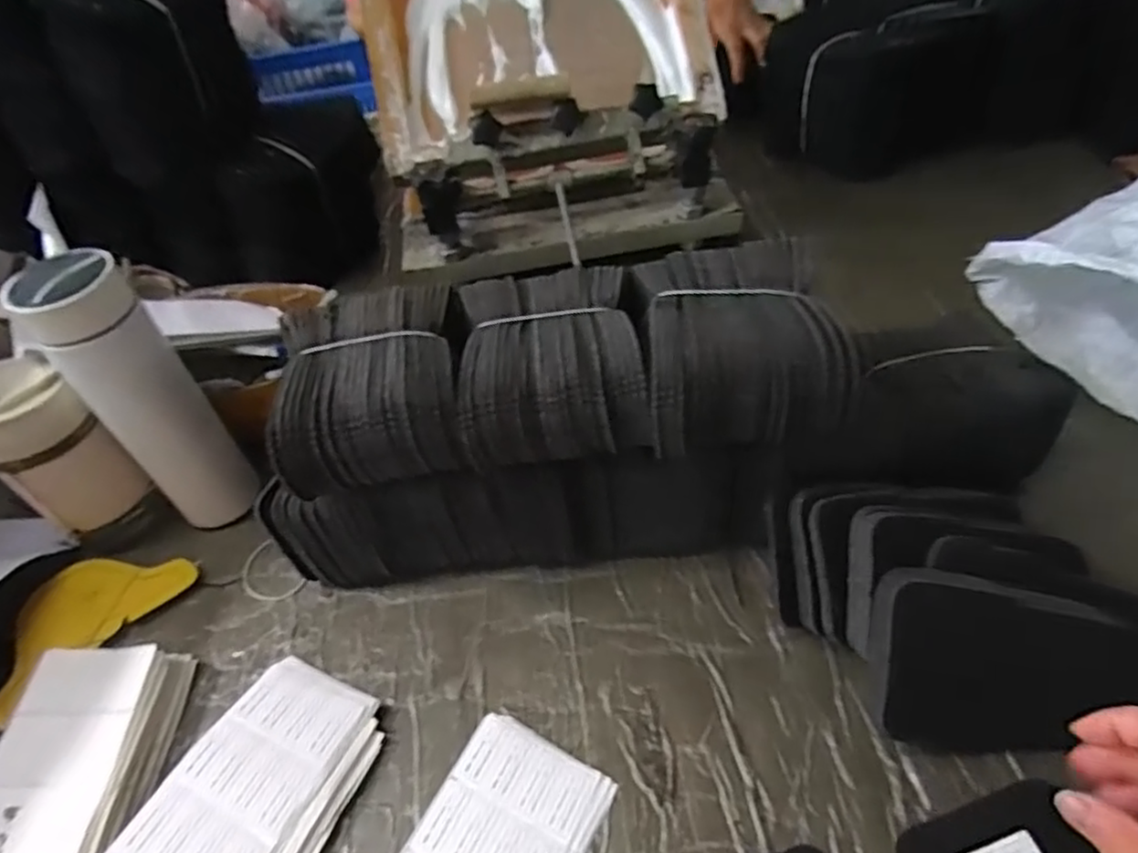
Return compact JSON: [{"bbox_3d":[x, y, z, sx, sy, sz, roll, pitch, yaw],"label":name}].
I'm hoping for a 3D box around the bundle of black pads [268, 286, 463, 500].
[{"bbox_3d":[-0.126,-0.027,0.453,0.115,0.059,0.127,-9,48,-1],"label":"bundle of black pads"}]

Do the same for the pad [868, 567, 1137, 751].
[{"bbox_3d":[0.249,0.131,0.385,0.152,0.028,0.092,1,88,-1],"label":"pad"}]

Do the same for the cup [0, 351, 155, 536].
[{"bbox_3d":[-0.387,0.022,0.517,0.067,0.152,0.068,-3,48,4],"label":"cup"}]

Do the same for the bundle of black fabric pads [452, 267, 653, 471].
[{"bbox_3d":[-0.011,-0.040,0.452,0.112,0.066,0.127,-5,48,2],"label":"bundle of black fabric pads"}]

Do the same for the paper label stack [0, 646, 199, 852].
[{"bbox_3d":[-0.313,0.254,0.385,0.098,0.032,0.260,-3,48,4],"label":"paper label stack"}]

